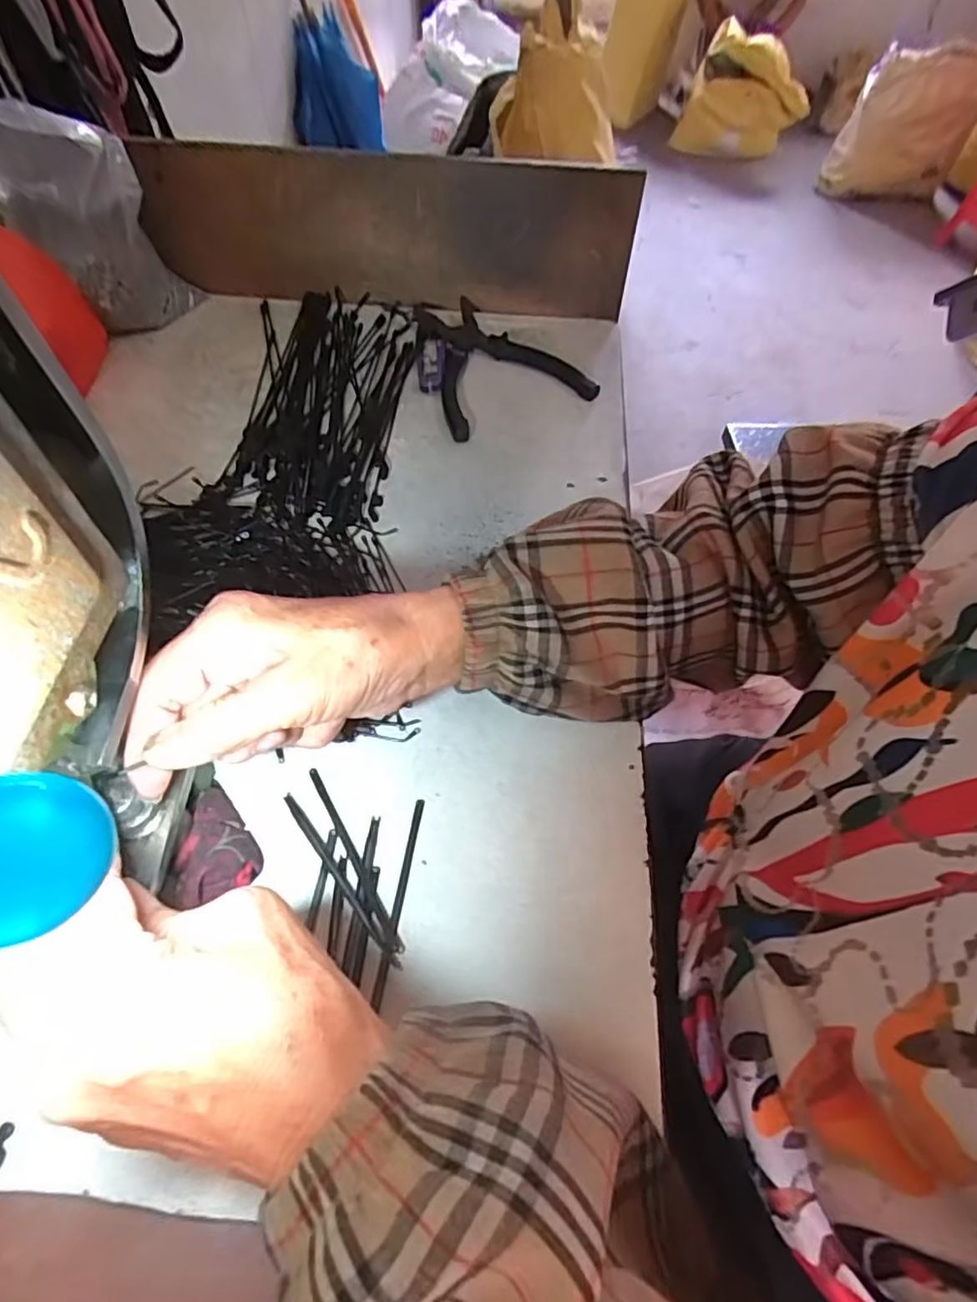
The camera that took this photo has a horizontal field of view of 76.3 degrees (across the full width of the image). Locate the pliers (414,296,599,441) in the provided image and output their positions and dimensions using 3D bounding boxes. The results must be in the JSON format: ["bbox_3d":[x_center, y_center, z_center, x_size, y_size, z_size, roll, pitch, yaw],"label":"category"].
[{"bbox_3d":[-0.005,-0.240,0.511,0.120,0.019,0.161,-22,60,-16],"label":"pliers"}]

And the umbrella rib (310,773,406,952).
[{"bbox_3d":[-0.065,0.096,0.296,0.007,0.004,0.098,-26,61,-18],"label":"umbrella rib"}]

